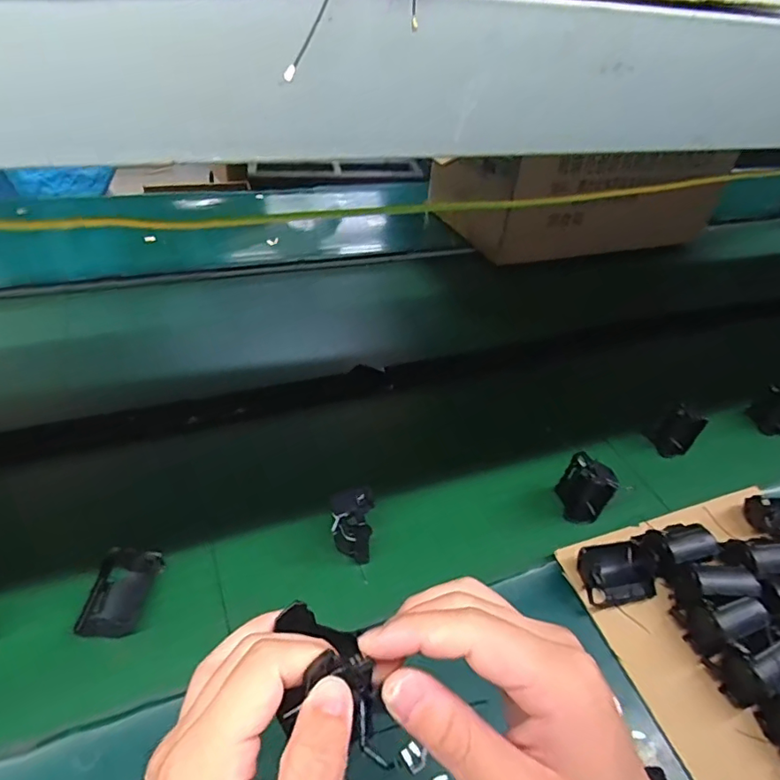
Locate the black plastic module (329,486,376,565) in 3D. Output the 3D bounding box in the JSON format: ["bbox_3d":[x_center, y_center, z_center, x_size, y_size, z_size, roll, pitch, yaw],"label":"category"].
[{"bbox_3d":[-0.038,0.140,0.532,0.041,0.077,0.046,-1,43,-8],"label":"black plastic module"}]

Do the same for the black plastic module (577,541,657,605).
[{"bbox_3d":[0.222,0.177,0.526,0.072,0.035,0.056,-5,44,-13],"label":"black plastic module"}]

